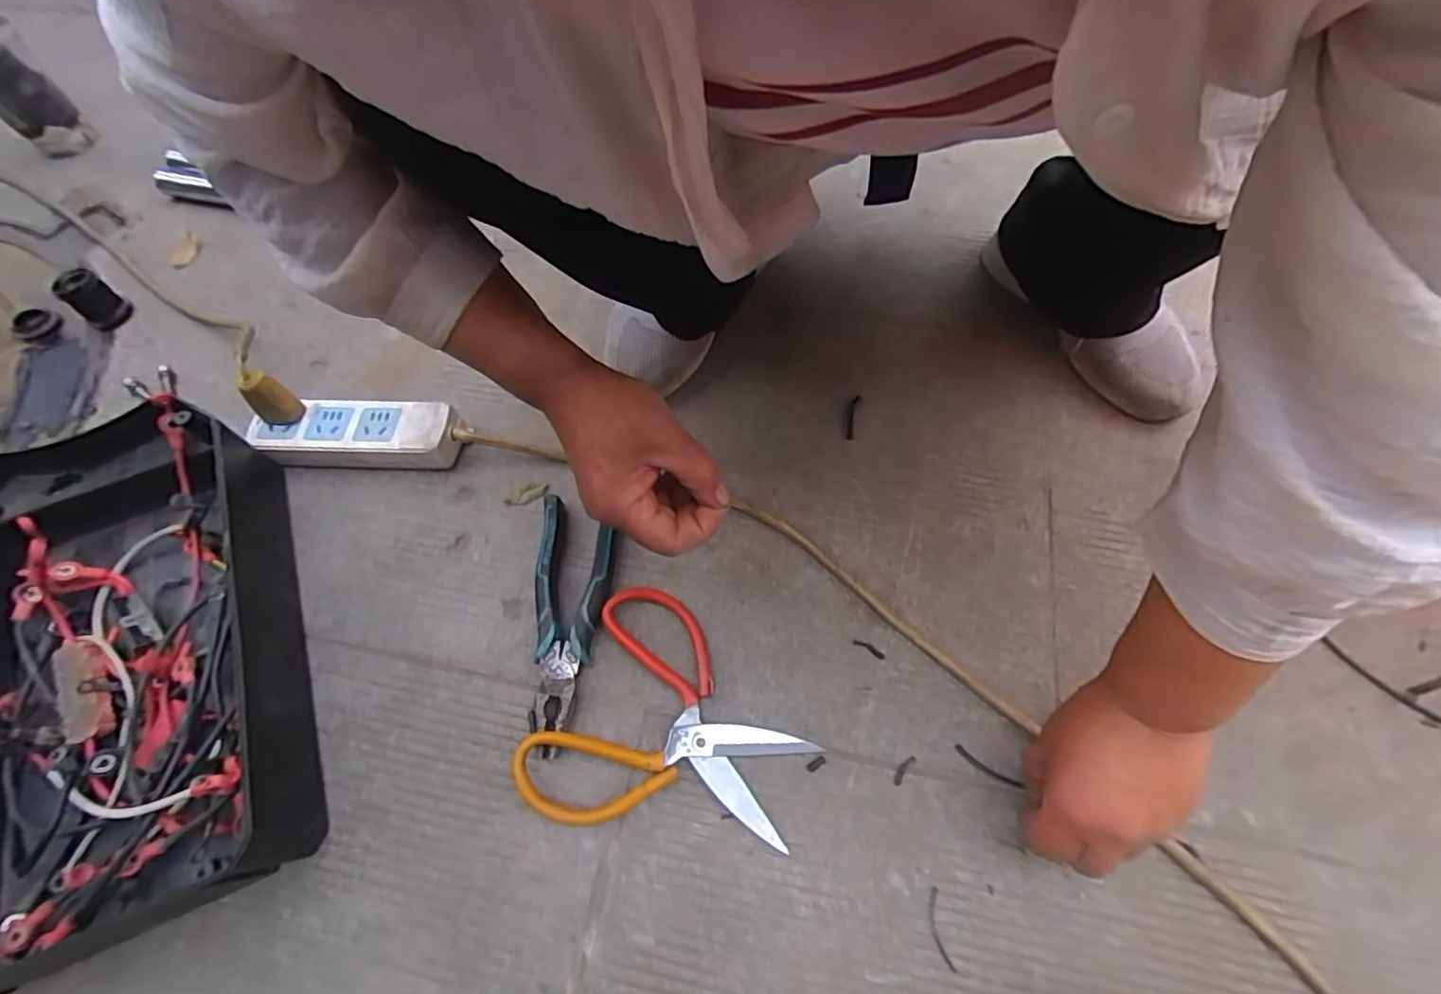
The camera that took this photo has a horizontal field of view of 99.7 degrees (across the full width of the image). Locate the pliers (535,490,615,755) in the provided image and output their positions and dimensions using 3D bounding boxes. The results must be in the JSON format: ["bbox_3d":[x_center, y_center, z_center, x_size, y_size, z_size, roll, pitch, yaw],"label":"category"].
[{"bbox_3d":[-0.112,0.090,0.458,0.058,0.022,0.189,-1,64,1],"label":"pliers"}]

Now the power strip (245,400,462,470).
[{"bbox_3d":[-0.313,-0.054,0.528,0.170,0.035,0.056,2,64,2],"label":"power strip"}]

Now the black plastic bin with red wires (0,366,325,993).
[{"bbox_3d":[-0.425,0.111,0.425,0.221,0.080,0.349,-22,66,-10],"label":"black plastic bin with red wires"}]

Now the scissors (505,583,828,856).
[{"bbox_3d":[-0.031,0.163,0.419,0.175,0.026,0.158,24,67,12],"label":"scissors"}]

